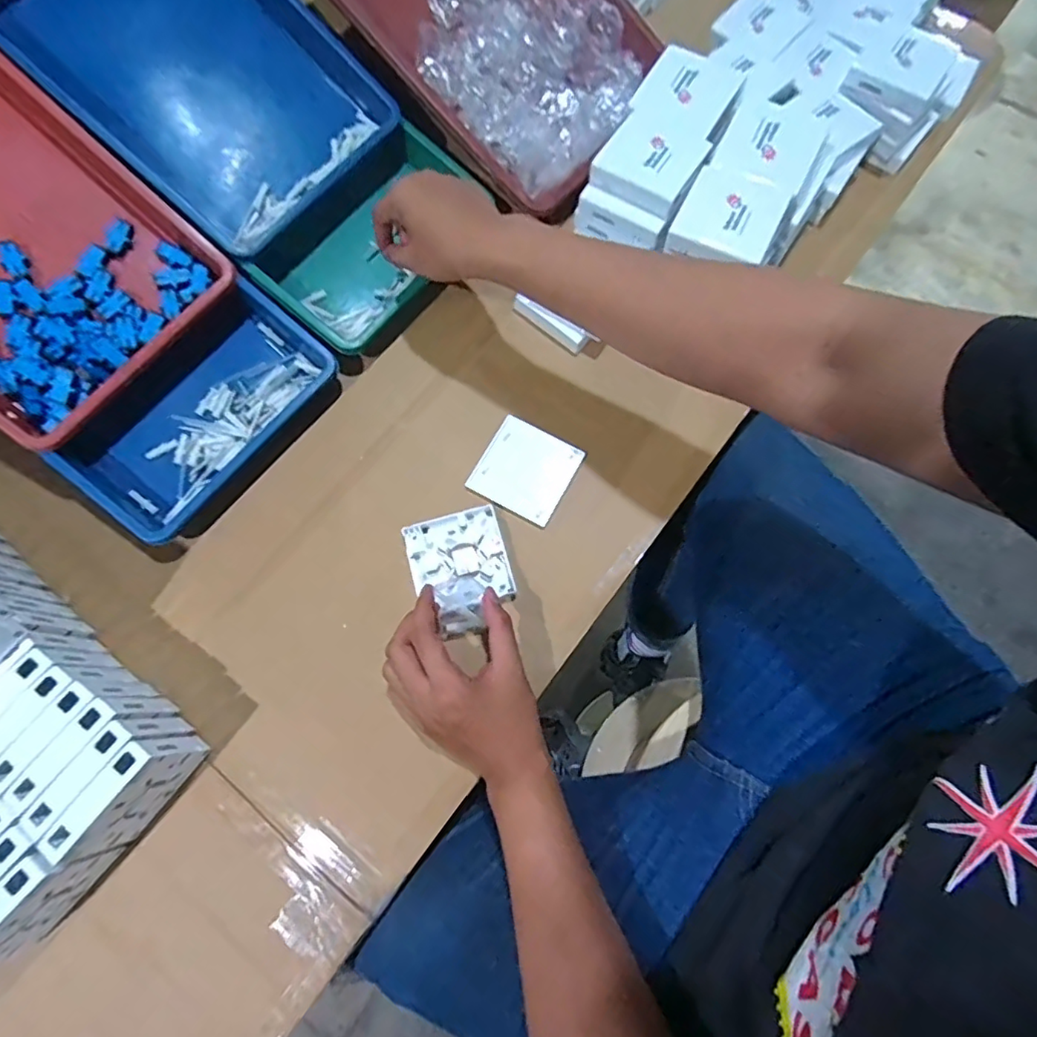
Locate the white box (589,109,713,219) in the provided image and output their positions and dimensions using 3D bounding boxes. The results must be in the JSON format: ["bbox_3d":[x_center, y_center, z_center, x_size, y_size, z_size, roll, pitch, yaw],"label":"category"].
[{"bbox_3d":[0.122,-0.335,0.542,0.084,0.022,0.080,32,75,8],"label":"white box"}]

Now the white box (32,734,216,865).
[{"bbox_3d":[-0.291,0.209,0.437,0.026,0.082,0.086,35,76,9],"label":"white box"}]

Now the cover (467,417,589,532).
[{"bbox_3d":[0.006,-0.047,0.556,0.087,0.007,0.088,28,75,8],"label":"cover"}]

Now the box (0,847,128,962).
[{"bbox_3d":[-0.350,0.279,0.415,0.025,0.090,0.092,37,76,10],"label":"box"}]

